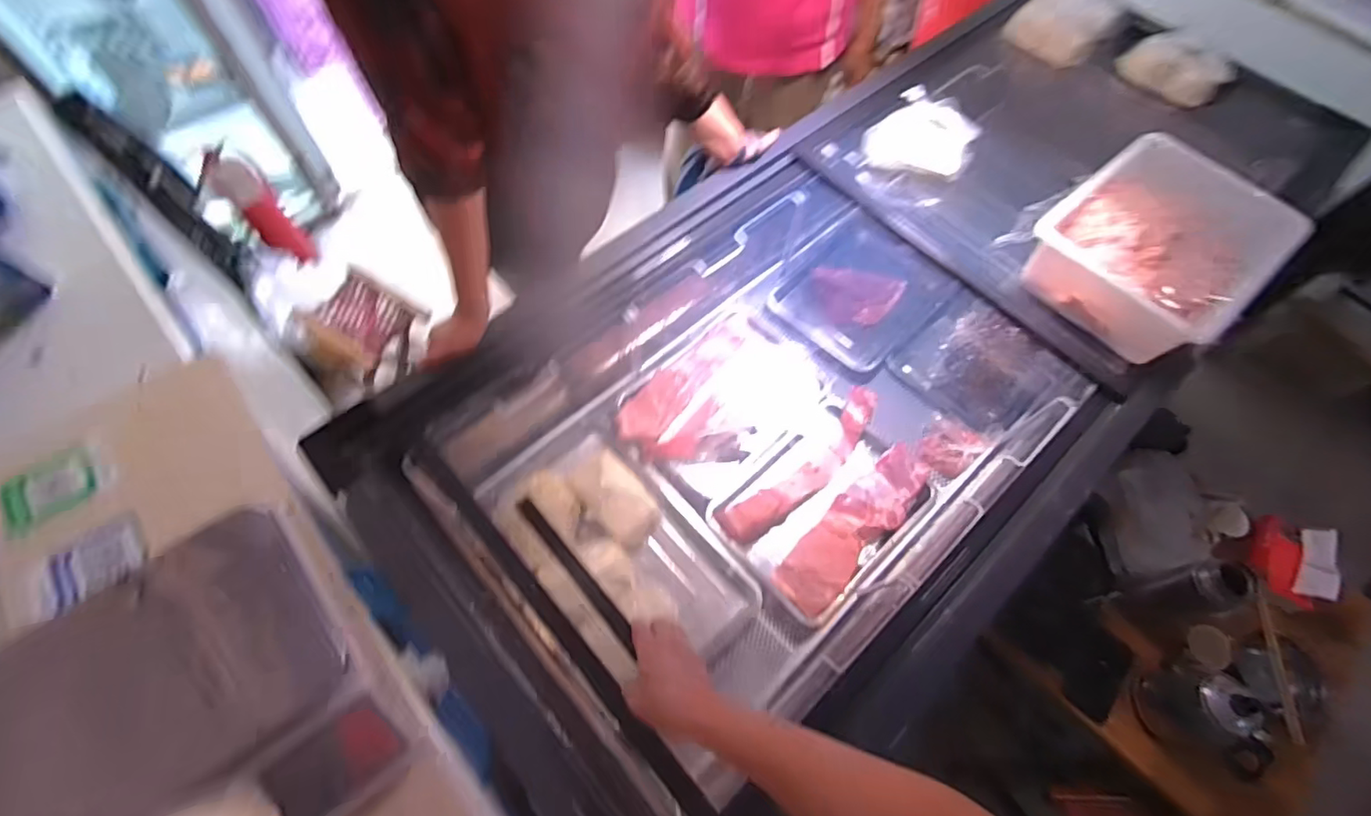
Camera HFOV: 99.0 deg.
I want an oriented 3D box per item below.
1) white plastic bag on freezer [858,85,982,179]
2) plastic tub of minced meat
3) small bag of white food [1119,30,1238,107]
[{"bbox_3d":[0.466,-0.537,1.151,0.203,0.120,0.085,26,64,11],"label":"white plastic bag on freezer"},{"bbox_3d":[0.820,-0.284,1.026,0.389,0.123,0.307,-37,69,-19],"label":"plastic tub of minced meat"},{"bbox_3d":[1.112,-0.779,1.330,0.096,0.117,0.234,-25,53,-15],"label":"small bag of white food"}]

